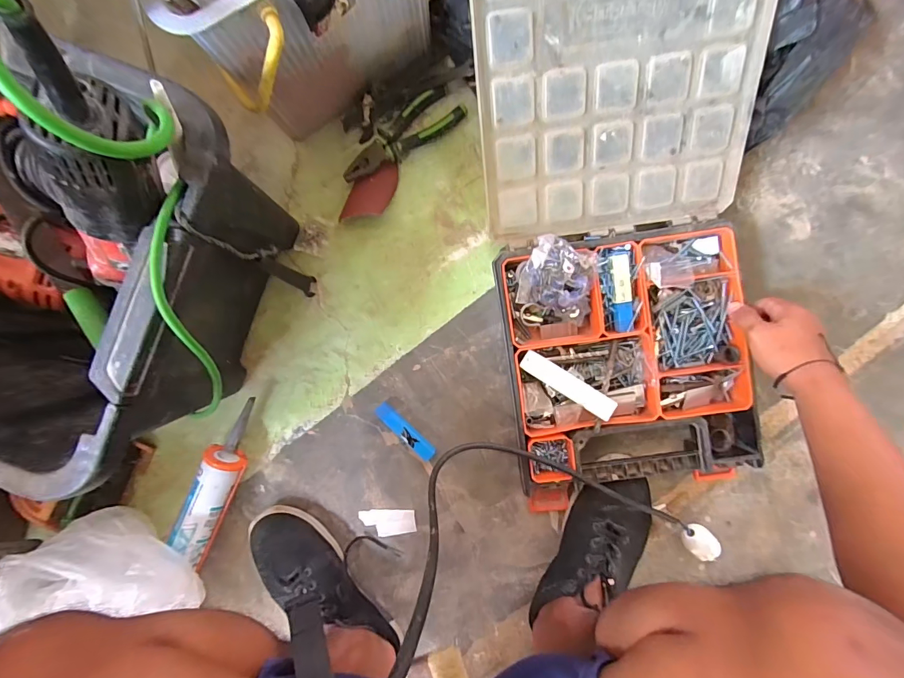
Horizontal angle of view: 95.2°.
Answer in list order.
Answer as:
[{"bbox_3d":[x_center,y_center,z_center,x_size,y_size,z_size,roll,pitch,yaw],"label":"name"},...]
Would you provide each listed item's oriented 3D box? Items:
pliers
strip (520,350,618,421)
[{"bbox_3d":[-0.066,-0.260,0.532,0.170,0.025,0.049,-34,91,3],"label":"pliers"},{"bbox_3d":[0.138,0.055,0.494,0.118,0.006,0.025,33,93,14],"label":"strip"}]

